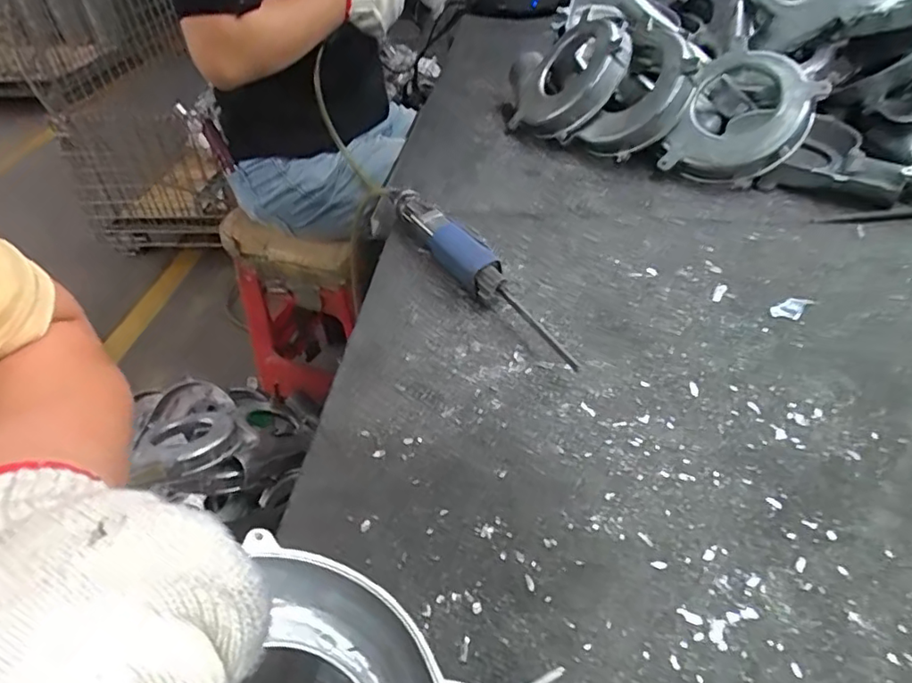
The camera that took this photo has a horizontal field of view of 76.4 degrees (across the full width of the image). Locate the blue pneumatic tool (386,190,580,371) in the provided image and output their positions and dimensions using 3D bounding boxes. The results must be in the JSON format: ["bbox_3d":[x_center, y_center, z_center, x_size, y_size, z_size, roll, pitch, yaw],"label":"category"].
[{"bbox_3d":[0.009,-0.066,0.494,0.034,0.031,0.279,-21,45,-17],"label":"blue pneumatic tool"}]

